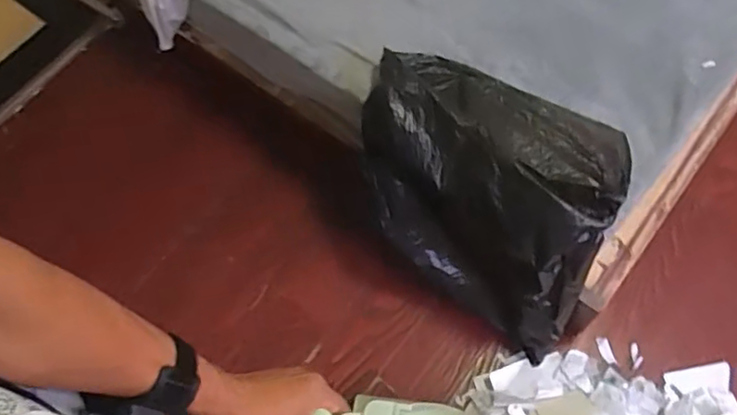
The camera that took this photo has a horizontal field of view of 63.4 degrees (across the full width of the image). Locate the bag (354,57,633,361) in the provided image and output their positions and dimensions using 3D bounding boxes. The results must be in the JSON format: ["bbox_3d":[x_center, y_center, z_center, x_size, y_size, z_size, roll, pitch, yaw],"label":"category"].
[{"bbox_3d":[0.218,-0.013,1.196,0.492,0.469,0.333,27,71,17],"label":"bag"}]

